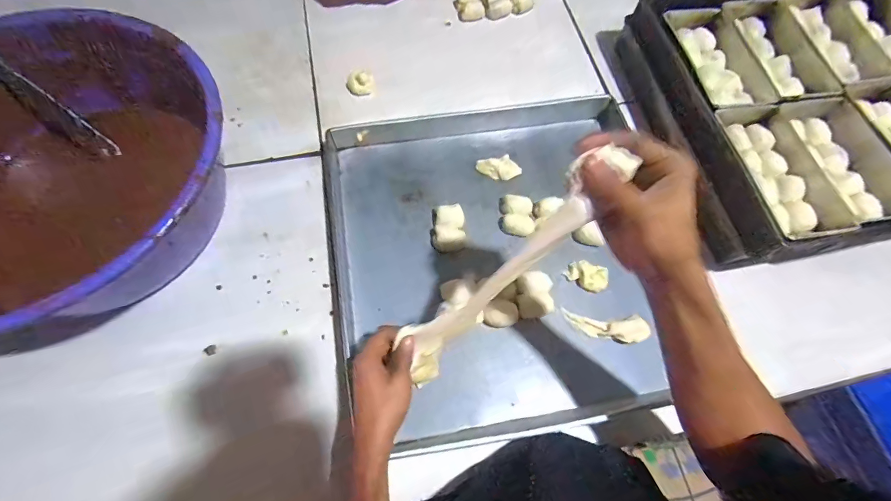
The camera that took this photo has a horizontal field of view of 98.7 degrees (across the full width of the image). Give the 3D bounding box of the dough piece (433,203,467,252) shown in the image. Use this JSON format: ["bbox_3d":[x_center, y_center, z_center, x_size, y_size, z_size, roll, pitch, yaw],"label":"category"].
[{"bbox_3d":[0.005,-0.031,0.552,0.044,0.027,0.067,-3,69,-4],"label":"dough piece"}]

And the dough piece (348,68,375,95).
[{"bbox_3d":[-0.144,-0.289,0.652,0.043,0.026,0.033,-11,69,-7],"label":"dough piece"}]

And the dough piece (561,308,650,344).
[{"bbox_3d":[0.212,0.099,0.511,0.106,0.011,0.033,7,67,17],"label":"dough piece"}]

